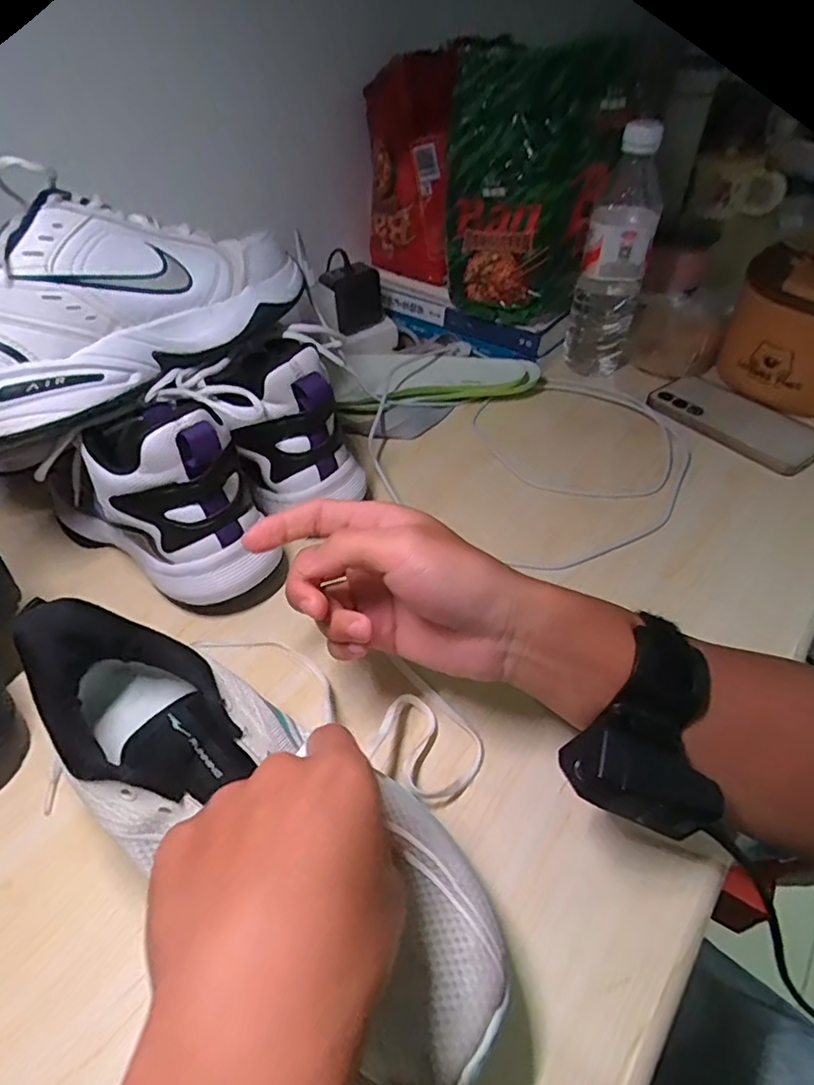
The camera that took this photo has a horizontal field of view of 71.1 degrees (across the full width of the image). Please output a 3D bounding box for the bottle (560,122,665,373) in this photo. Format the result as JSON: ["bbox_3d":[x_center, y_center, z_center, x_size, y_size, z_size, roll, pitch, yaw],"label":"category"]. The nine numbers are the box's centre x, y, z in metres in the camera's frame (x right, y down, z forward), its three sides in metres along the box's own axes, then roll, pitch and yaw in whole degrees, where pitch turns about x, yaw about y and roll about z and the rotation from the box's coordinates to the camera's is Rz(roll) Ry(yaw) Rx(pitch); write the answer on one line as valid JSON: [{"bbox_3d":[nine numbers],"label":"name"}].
[{"bbox_3d":[0.216,-0.291,0.591,0.065,0.222,0.072,12,48,12],"label":"bottle"}]

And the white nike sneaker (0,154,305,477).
[{"bbox_3d":[-0.175,-0.167,0.368,0.090,0.100,0.270,29,53,25],"label":"white nike sneaker"}]

